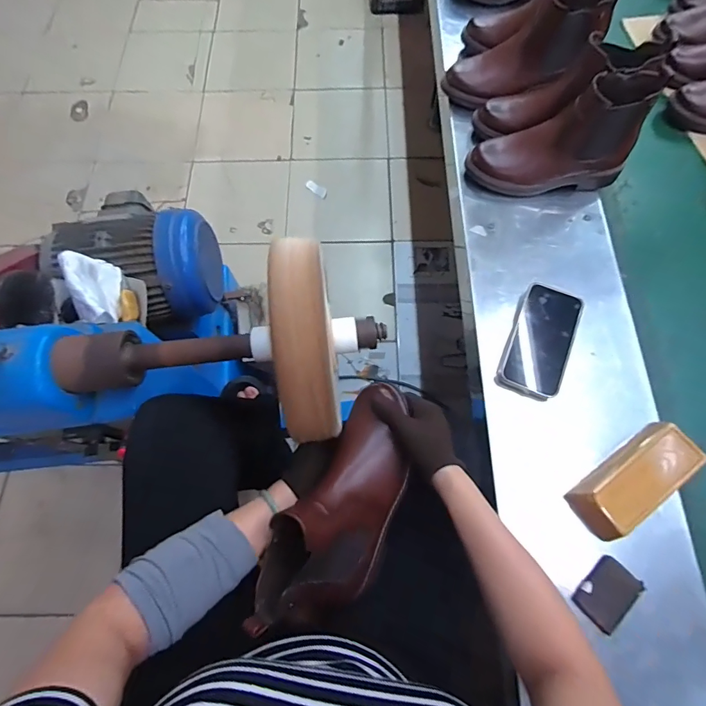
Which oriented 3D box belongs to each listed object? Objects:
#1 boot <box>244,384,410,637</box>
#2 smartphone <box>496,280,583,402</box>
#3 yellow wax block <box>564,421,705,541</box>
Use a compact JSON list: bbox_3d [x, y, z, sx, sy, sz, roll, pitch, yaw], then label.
[{"bbox_3d":[-0.025,0.163,0.497,0.095,0.170,0.269,5,78,44],"label":"boot"},{"bbox_3d":[0.266,-0.019,0.588,0.082,0.019,0.160,21,73,7],"label":"smartphone"},{"bbox_3d":[0.341,0.153,0.505,0.154,0.054,0.065,-33,72,-11],"label":"yellow wax block"}]

